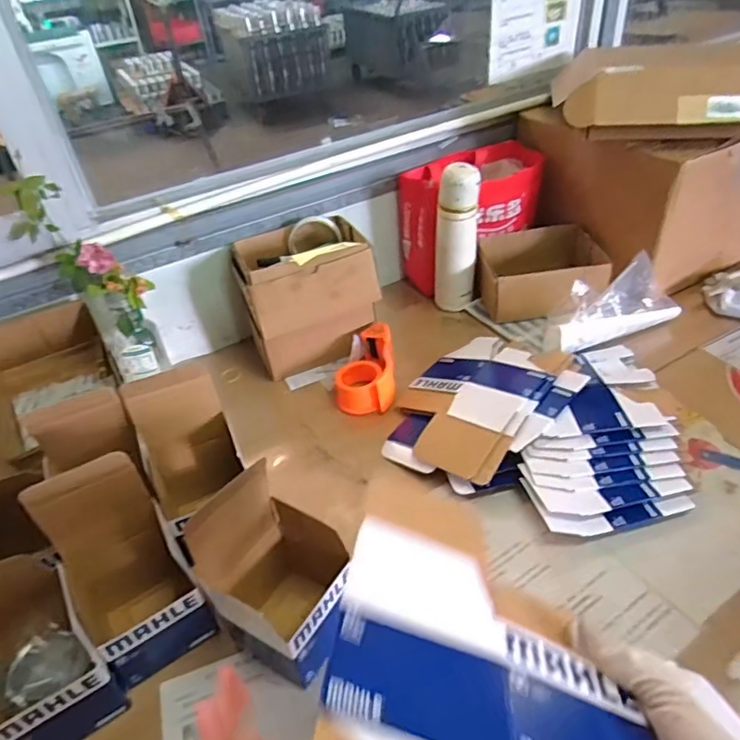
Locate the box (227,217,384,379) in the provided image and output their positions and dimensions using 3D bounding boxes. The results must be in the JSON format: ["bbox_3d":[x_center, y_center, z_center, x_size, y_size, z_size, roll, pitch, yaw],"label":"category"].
[{"bbox_3d":[-0.104,-0.126,0.897,0.195,0.189,0.150,-19,41,-14],"label":"box"}]

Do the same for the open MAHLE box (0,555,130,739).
[{"bbox_3d":[-0.312,0.260,0.495,0.116,0.158,0.108,-26,44,-22],"label":"open MAHLE box"}]

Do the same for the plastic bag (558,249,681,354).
[{"bbox_3d":[0.379,-0.104,0.841,0.209,0.091,0.076,-22,42,-18],"label":"plastic bag"}]

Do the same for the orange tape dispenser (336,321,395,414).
[{"bbox_3d":[-0.005,-0.003,0.850,0.087,0.057,0.151,-3,40,5],"label":"orange tape dispenser"}]

